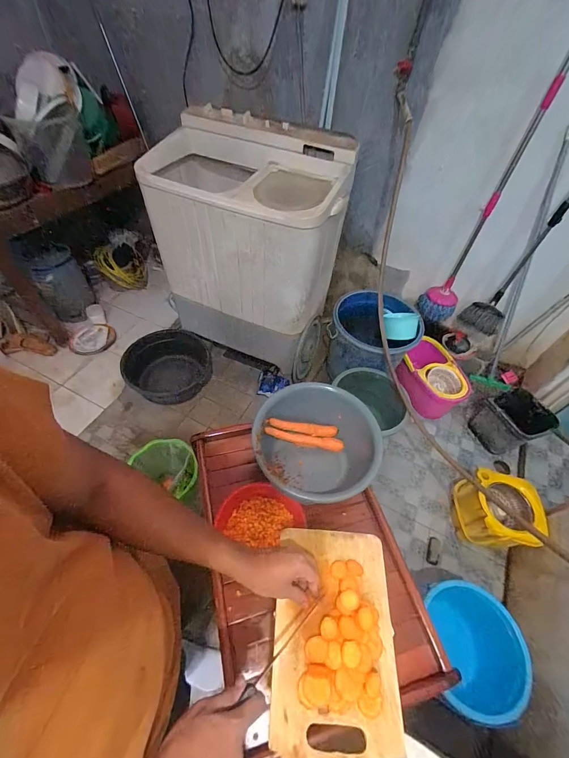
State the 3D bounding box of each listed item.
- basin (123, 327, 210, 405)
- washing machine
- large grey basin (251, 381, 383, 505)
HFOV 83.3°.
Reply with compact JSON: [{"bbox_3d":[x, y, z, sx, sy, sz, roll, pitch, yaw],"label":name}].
[{"bbox_3d":[-0.610,-0.067,1.674,0.420,0.137,0.431,2,52,-3],"label":"basin"},{"bbox_3d":[-0.160,-0.532,1.408,0.697,0.901,0.432,21,54,11],"label":"washing machine"},{"bbox_3d":[0.065,0.176,0.810,0.272,0.168,0.293,2,52,-3],"label":"large grey basin"}]

